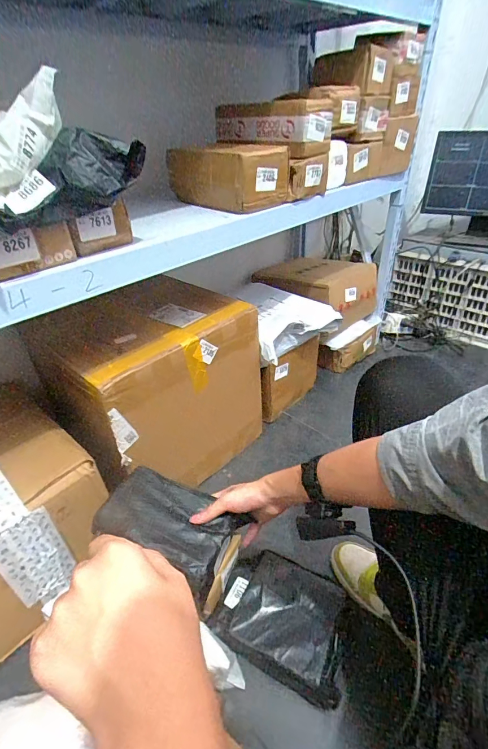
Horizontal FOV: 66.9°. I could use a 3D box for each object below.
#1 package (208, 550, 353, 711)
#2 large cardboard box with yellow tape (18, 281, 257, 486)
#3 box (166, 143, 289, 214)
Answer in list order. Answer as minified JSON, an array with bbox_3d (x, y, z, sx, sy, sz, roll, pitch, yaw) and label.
[{"bbox_3d":[0.071,0.445,0.685,0.239,0.065,0.178,13,39,21],"label":"package"},{"bbox_3d":[-0.182,0.052,0.932,0.269,0.410,0.424,22,43,30],"label":"large cardboard box with yellow tape"},{"bbox_3d":[-0.040,-0.429,0.803,0.226,0.104,0.165,26,45,34],"label":"box"}]

